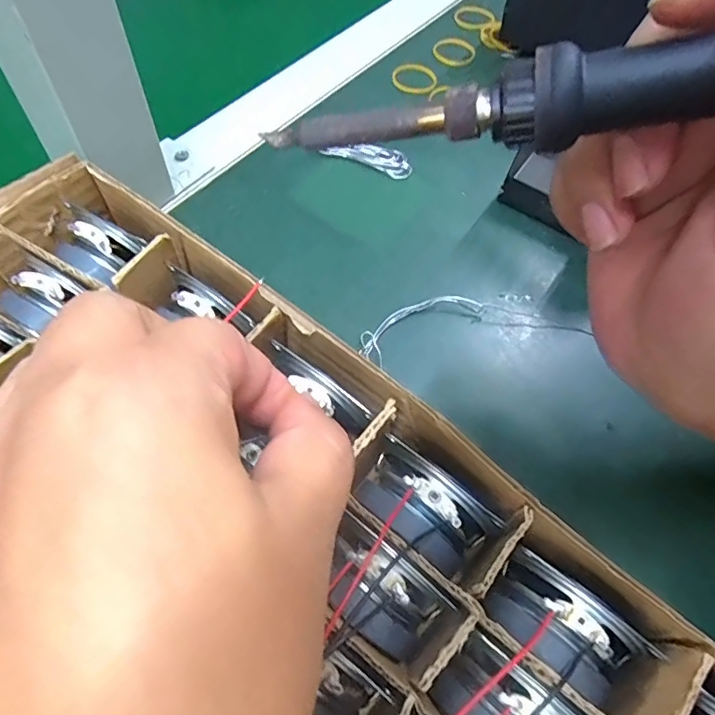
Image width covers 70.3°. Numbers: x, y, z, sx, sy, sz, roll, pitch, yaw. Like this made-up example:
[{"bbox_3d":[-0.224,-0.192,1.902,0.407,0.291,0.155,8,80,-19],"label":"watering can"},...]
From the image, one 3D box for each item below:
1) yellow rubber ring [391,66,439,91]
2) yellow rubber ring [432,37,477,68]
[{"bbox_3d":[0.040,-0.197,0.359,0.032,0.004,0.026,12,59,3],"label":"yellow rubber ring"},{"bbox_3d":[0.073,-0.228,0.377,0.032,0.004,0.031,2,59,-3],"label":"yellow rubber ring"}]

